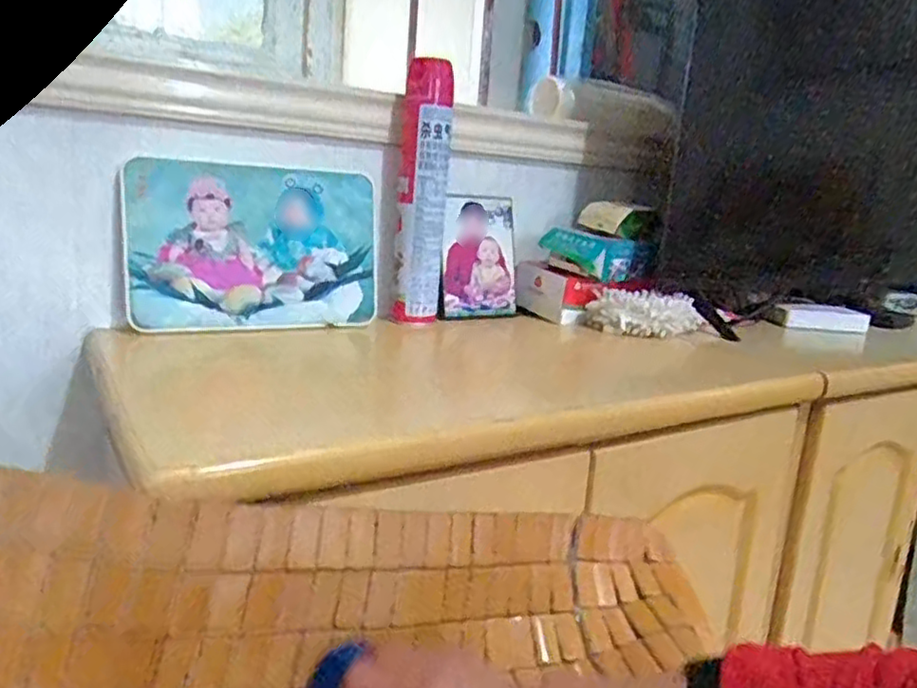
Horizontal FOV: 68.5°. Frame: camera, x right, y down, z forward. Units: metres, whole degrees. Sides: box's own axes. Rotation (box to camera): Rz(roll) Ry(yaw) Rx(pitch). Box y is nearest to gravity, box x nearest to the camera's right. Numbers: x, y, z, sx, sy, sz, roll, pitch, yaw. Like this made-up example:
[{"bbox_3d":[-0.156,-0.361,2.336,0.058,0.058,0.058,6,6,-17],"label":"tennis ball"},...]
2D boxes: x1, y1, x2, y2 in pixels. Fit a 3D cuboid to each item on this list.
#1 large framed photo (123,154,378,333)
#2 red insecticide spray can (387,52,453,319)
[{"bbox_3d":[-0.234,-0.116,0.797,0.288,0.186,0.020,-3,11,-28],"label":"large framed photo"},{"bbox_3d":[-0.047,-0.188,0.882,0.066,0.322,0.053,5,12,1],"label":"red insecticide spray can"}]

